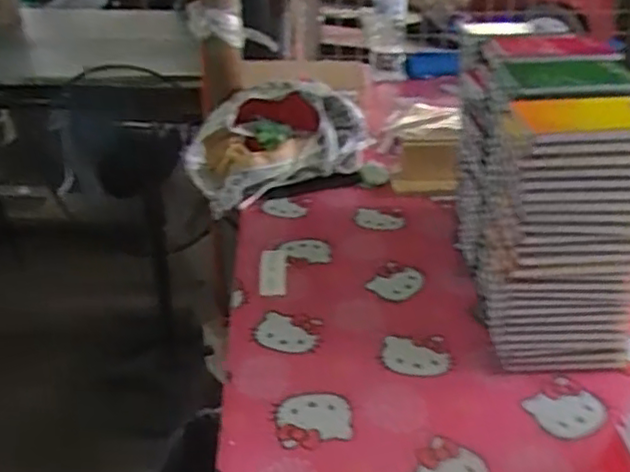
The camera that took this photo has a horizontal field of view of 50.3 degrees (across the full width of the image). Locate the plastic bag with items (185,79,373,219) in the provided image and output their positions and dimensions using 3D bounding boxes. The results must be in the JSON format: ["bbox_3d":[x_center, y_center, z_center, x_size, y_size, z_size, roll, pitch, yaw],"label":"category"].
[{"bbox_3d":[-0.051,-0.168,1.139,0.337,0.139,0.150,-17,35,-25],"label":"plastic bag with items"}]

